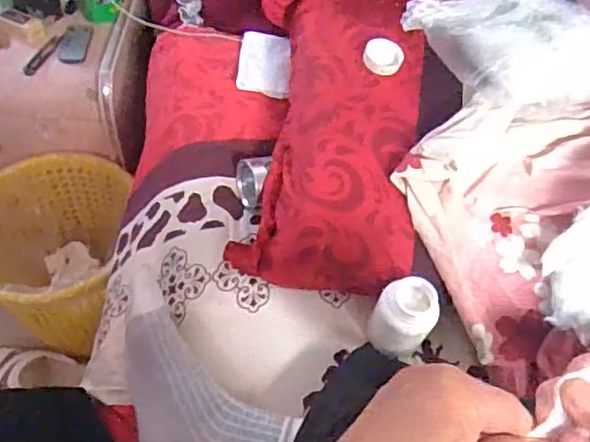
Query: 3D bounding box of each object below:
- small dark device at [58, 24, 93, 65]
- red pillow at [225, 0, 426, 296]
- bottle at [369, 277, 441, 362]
[{"bbox_3d":[-0.346,-0.279,0.953,0.040,0.009,0.099,0,54,-4],"label":"small dark device"},{"bbox_3d":[0.043,-0.106,0.647,0.177,0.101,0.368,6,53,1],"label":"red pillow"},{"bbox_3d":[0.097,0.093,0.551,0.049,0.082,0.050,2,53,-3],"label":"bottle"}]

